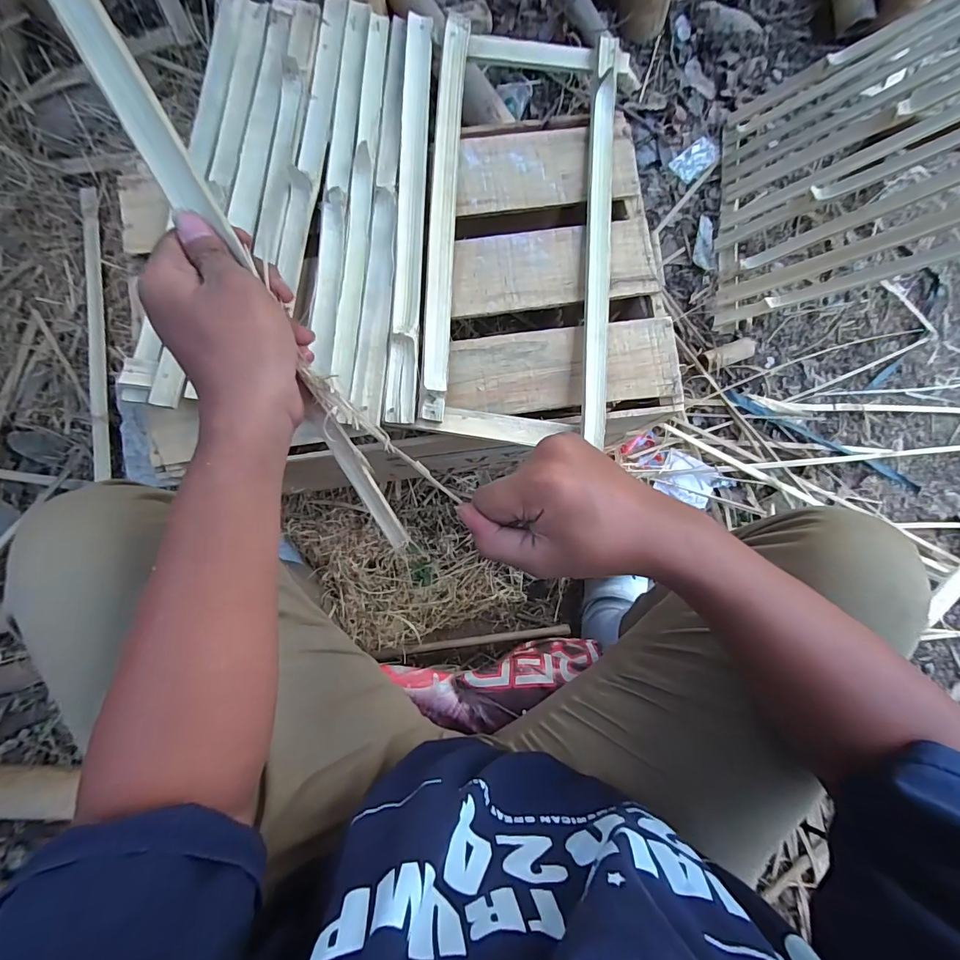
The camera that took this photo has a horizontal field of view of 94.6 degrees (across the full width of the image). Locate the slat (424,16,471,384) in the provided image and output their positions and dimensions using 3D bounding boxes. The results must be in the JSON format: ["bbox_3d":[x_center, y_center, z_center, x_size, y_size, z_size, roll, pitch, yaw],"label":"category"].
[{"bbox_3d":[-0.039,-0.317,0.497,0.028,0.009,0.445,3,84,-1],"label":"slat"}]

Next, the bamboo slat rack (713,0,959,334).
[{"bbox_3d":[0.653,-0.537,0.703,0.051,0.504,0.512,20,78,-35],"label":"bamboo slat rack"}]

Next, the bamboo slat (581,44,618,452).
[{"bbox_3d":[0.135,-0.278,0.505,0.028,0.021,0.476,3,84,-1],"label":"bamboo slat"}]

